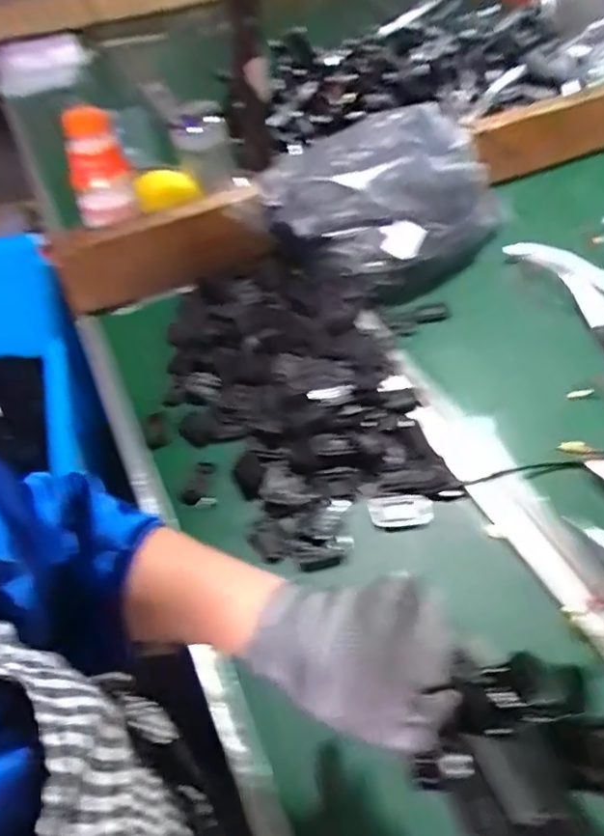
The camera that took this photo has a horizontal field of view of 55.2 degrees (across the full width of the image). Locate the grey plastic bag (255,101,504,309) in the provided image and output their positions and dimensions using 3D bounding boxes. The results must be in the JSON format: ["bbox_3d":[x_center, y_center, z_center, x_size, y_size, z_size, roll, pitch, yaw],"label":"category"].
[{"bbox_3d":[0.098,-0.261,0.692,0.259,0.104,0.190,-36,55,-22],"label":"grey plastic bag"}]

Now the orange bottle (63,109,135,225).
[{"bbox_3d":[-0.235,-0.285,0.678,0.065,0.122,0.081,-16,50,-7],"label":"orange bottle"}]

